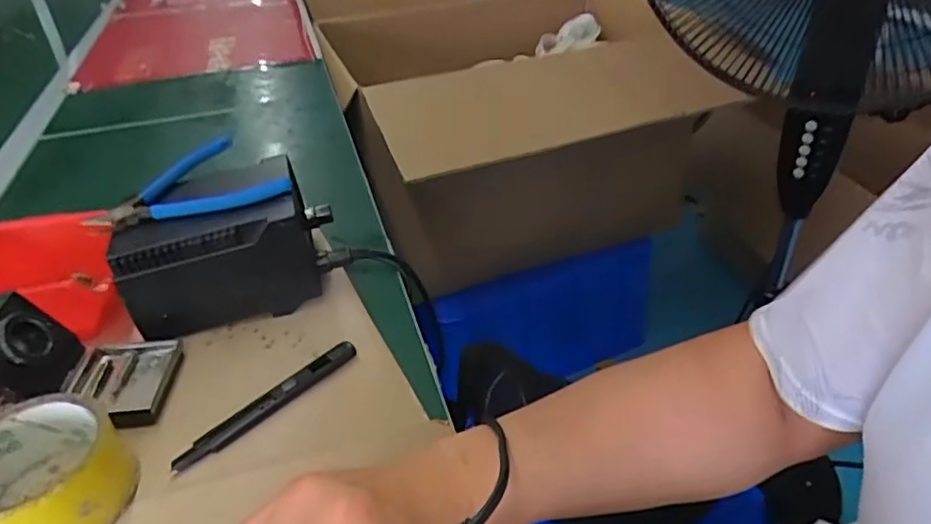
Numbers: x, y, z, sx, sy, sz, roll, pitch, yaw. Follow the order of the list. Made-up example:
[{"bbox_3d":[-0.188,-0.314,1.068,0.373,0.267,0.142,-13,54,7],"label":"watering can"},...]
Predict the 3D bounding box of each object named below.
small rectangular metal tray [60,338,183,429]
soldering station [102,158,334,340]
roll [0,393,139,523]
[{"bbox_3d":[-0.246,0.085,0.442,0.074,0.014,0.078,-6,36,-3],"label":"small rectangular metal tray"},{"bbox_3d":[-0.194,-0.016,0.525,0.153,0.091,0.116,-12,36,-11],"label":"soldering station"},{"bbox_3d":[-0.245,0.125,0.362,0.083,0.050,0.081,-3,36,2],"label":"roll"}]

